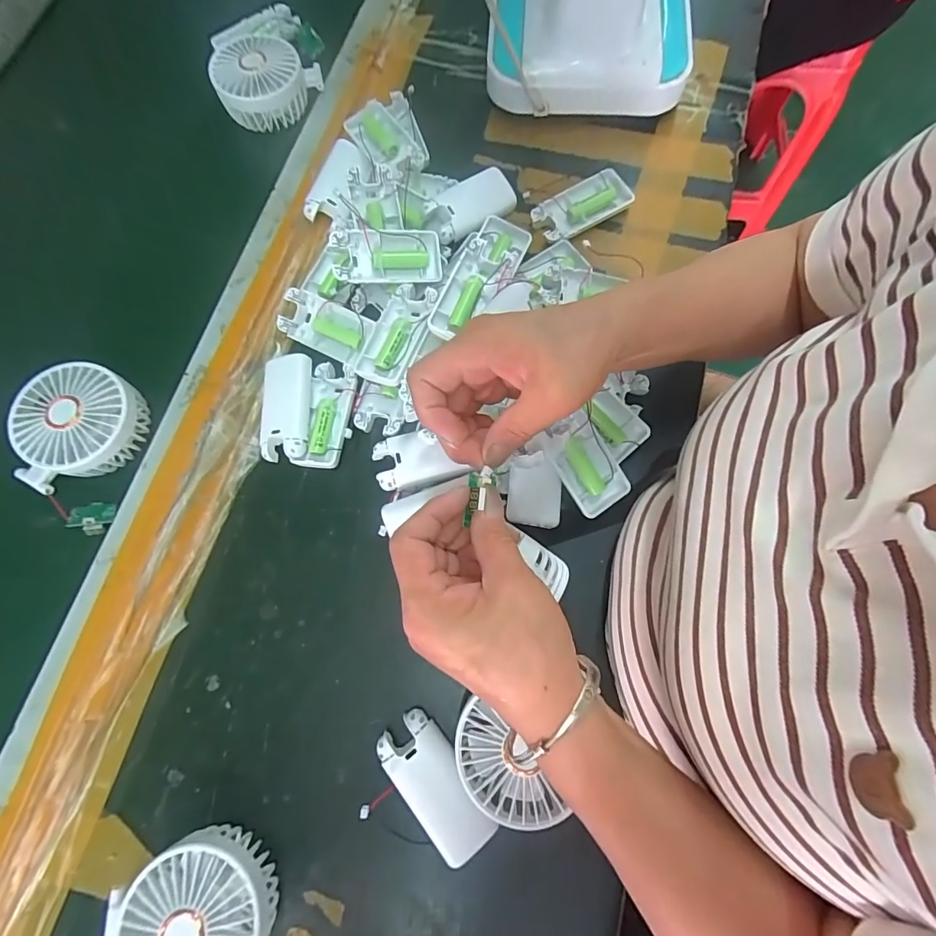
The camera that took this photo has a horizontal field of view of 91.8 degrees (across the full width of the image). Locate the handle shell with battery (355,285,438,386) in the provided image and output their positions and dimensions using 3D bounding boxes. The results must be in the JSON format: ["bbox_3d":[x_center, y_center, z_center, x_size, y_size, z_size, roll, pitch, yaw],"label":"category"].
[{"bbox_3d":[-0.061,-0.114,0.390,0.047,0.026,0.091,24,75,3],"label":"handle shell with battery"}]

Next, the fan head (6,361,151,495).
[{"bbox_3d":[-0.307,-0.035,0.359,0.084,0.036,0.090,-8,75,-5],"label":"fan head"}]

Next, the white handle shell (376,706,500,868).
[{"bbox_3d":[-0.023,0.218,0.315,0.046,0.025,0.092,-36,80,-12],"label":"white handle shell"}]

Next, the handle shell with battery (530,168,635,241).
[{"bbox_3d":[0.109,-0.254,0.437,0.095,0.012,0.051,-28,78,-10],"label":"handle shell with battery"}]

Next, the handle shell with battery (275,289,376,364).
[{"bbox_3d":[-0.125,-0.128,0.403,0.091,0.020,0.041,26,78,5],"label":"handle shell with battery"}]

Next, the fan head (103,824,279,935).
[{"bbox_3d":[-0.169,0.279,0.286,0.088,0.046,0.083,1,75,-3],"label":"fan head"}]

